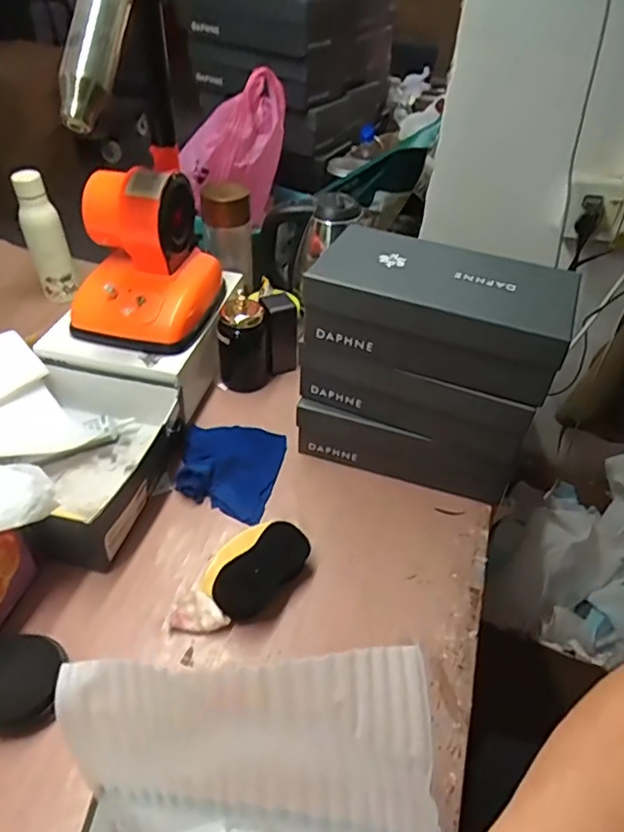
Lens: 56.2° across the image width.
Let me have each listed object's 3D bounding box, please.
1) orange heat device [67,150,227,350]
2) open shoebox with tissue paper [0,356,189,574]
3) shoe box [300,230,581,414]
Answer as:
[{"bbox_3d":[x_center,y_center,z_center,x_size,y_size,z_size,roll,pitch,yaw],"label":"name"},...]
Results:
[{"bbox_3d":[-0.242,-0.236,0.839,0.178,0.200,0.187,9,43,4],"label":"orange heat device"},{"bbox_3d":[-0.328,0.049,0.775,0.255,0.095,0.258,11,44,6],"label":"open shoebox with tissue paper"},{"bbox_3d":[0.153,-0.132,0.705,0.286,0.105,0.144,18,45,13],"label":"shoe box"}]

